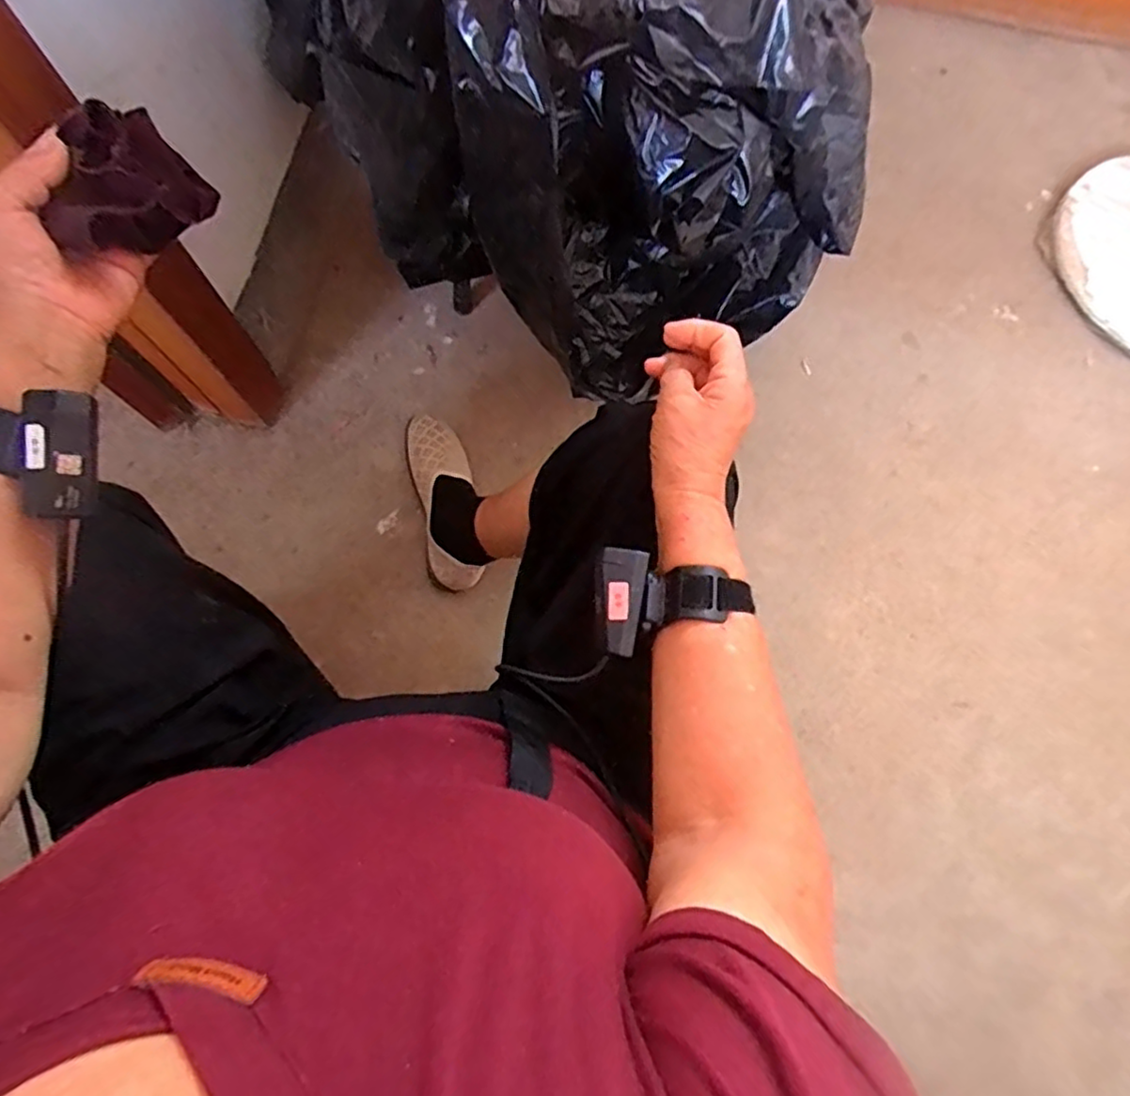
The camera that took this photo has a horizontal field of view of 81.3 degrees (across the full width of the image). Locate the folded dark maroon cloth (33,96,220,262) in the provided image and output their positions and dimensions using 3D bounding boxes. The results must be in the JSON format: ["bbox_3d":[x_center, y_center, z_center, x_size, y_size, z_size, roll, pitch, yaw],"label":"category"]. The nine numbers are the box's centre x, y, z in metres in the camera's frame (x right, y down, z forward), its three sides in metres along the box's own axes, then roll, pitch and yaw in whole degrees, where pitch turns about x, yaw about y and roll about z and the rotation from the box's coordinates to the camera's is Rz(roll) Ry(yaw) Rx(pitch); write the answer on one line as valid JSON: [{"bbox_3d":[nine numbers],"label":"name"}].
[{"bbox_3d":[-0.285,-0.231,0.420,0.089,0.058,0.068,-41,79,-10],"label":"folded dark maroon cloth"}]

